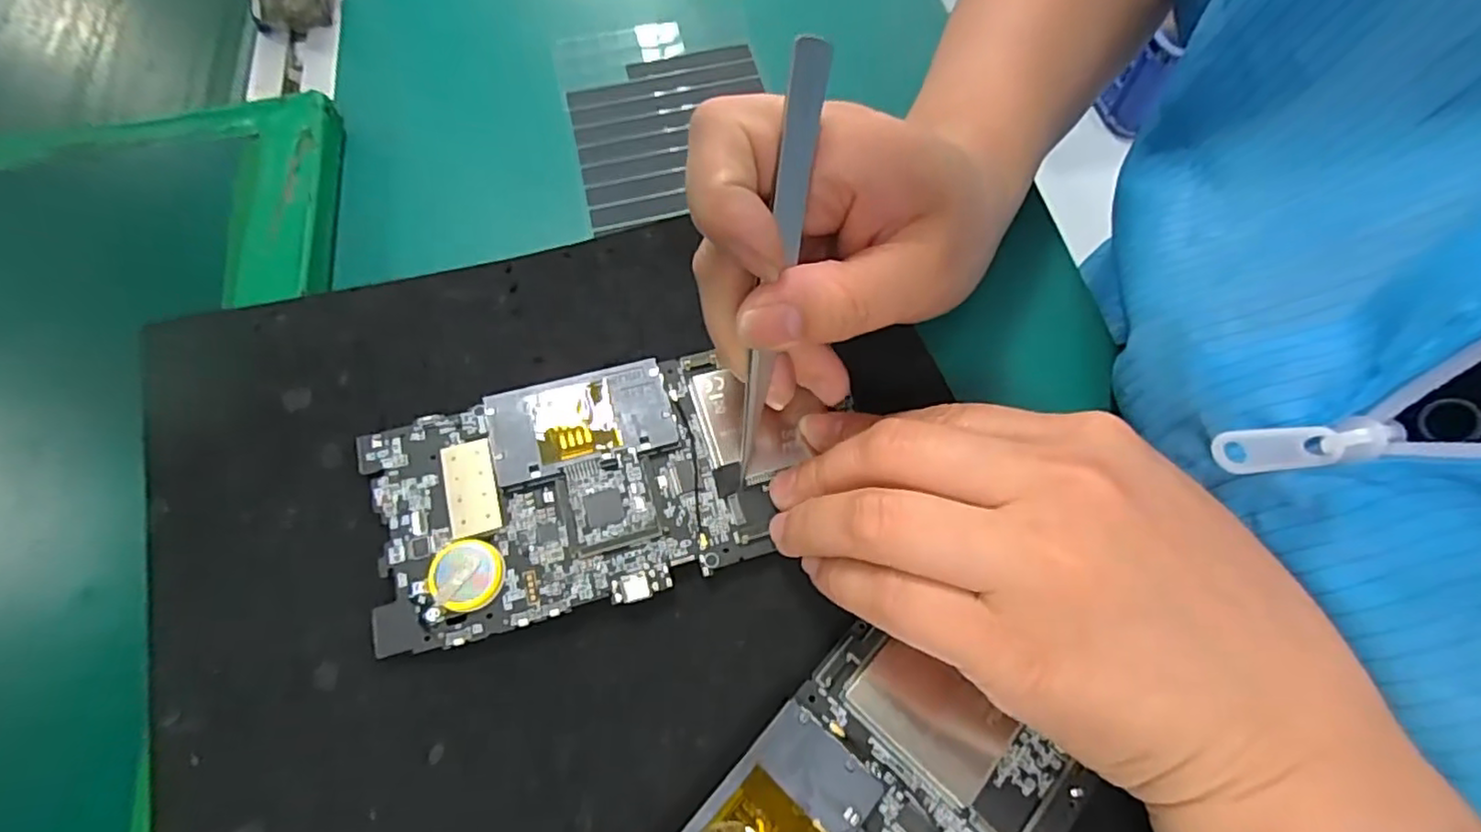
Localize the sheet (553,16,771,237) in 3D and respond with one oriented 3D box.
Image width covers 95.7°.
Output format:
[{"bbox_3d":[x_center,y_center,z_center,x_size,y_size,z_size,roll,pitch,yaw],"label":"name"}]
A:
[{"bbox_3d":[-0.033,-0.140,0.308,0.089,0.004,0.116,-14,68,-7],"label":"sheet"}]

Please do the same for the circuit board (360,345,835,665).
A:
[{"bbox_3d":[-0.045,0.020,0.209,0.129,0.006,0.072,-14,65,-10],"label":"circuit board"}]

